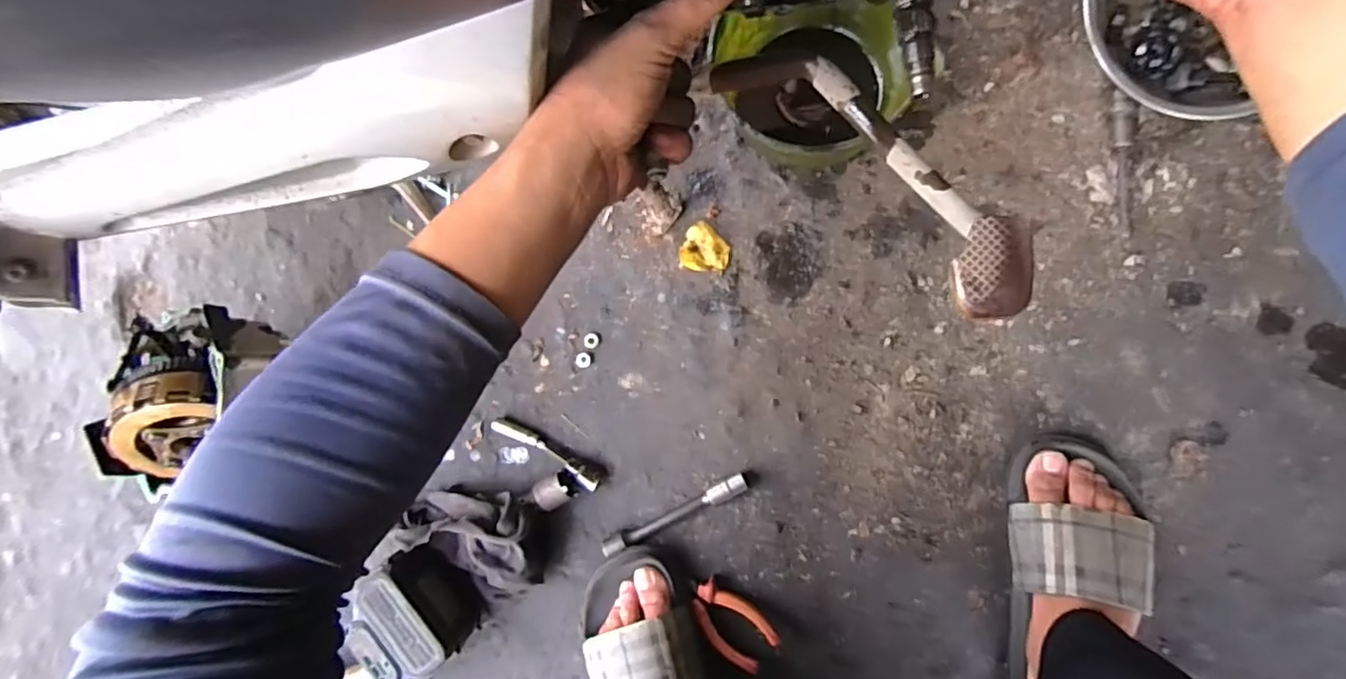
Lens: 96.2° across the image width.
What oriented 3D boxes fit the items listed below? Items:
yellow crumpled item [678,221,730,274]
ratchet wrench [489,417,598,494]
[{"bbox_3d":[0.033,-0.093,0.607,0.047,0.013,0.048,11,90,8],"label":"yellow crumpled item"},{"bbox_3d":[-0.129,0.115,0.620,0.126,0.021,0.018,31,93,7],"label":"ratchet wrench"}]

